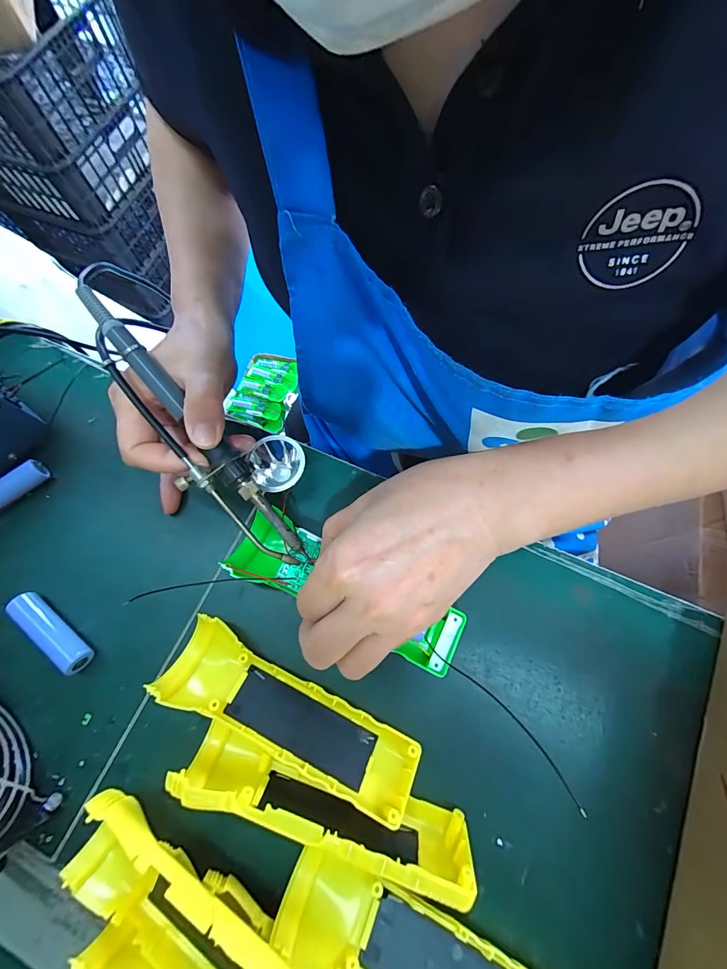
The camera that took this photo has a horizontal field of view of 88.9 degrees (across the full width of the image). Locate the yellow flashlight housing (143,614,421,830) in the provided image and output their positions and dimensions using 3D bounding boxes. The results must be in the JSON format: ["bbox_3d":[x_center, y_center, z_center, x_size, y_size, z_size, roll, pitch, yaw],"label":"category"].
[{"bbox_3d":[-0.049,0.138,0.225,0.169,0.030,0.048,22,70,10],"label":"yellow flashlight housing"}]

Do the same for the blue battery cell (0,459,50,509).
[{"bbox_3d":[-0.279,0.005,0.287,0.066,0.023,0.017,-41,73,-14],"label":"blue battery cell"}]

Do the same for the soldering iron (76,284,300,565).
[{"bbox_3d":[-0.110,-0.029,0.233,0.031,0.024,0.197,-40,95,-13],"label":"soldering iron"}]

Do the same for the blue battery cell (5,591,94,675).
[{"bbox_3d":[-0.211,0.099,0.252,0.066,0.020,0.016,35,73,14],"label":"blue battery cell"}]

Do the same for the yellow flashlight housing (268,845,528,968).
[{"bbox_3d":[0.035,0.246,0.187,0.162,0.025,0.043,24,71,10],"label":"yellow flashlight housing"}]

